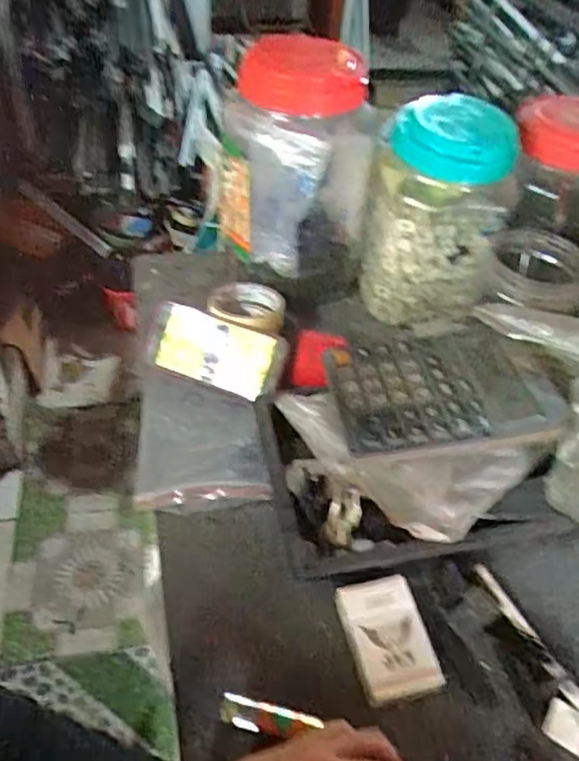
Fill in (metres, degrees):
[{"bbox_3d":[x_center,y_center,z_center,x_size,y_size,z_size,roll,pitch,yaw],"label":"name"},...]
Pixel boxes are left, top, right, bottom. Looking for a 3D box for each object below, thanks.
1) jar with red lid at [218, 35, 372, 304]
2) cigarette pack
[{"bbox_3d":[0.012,-0.256,0.749,0.169,0.255,0.159,8,45,1],"label":"jar with red lid"},{"bbox_3d":[0.081,0.214,0.514,0.063,0.024,0.091,-11,48,-14],"label":"cigarette pack"}]

